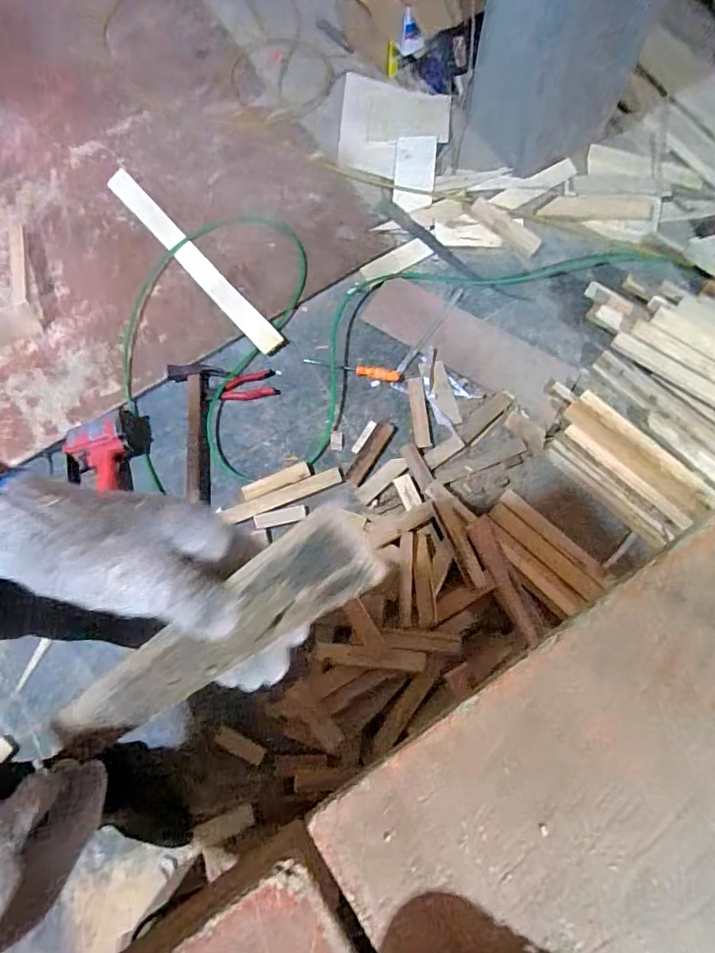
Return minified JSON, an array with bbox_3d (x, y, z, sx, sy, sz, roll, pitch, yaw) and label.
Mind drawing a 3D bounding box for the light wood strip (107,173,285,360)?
[{"bbox_3d":[-0.432,-0.566,1.289,0.060,0.018,0.680,-41,77,-8],"label":"light wood strip"}]

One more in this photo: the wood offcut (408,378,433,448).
[{"bbox_3d":[0.143,-0.148,1.155,0.037,0.011,0.170,-7,74,1],"label":"wood offcut"}]

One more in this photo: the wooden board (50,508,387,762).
[{"bbox_3d":[-0.110,0.116,0.302,0.044,0.013,0.329,47,122,-7],"label":"wooden board"}]

